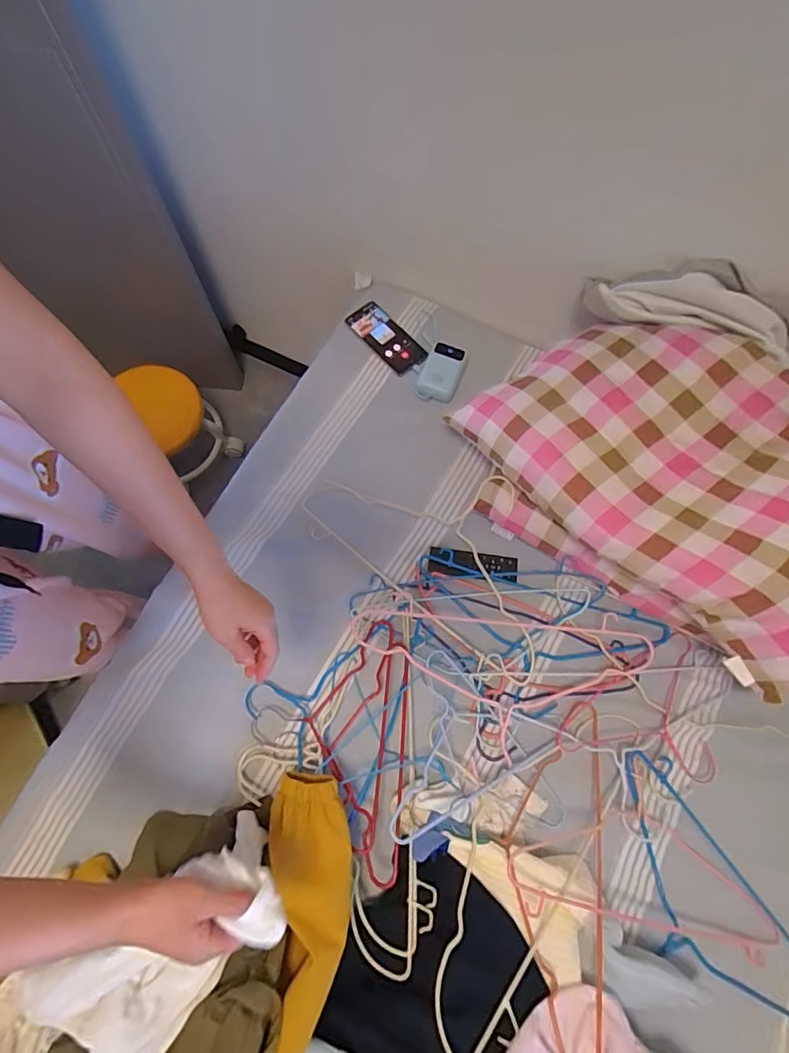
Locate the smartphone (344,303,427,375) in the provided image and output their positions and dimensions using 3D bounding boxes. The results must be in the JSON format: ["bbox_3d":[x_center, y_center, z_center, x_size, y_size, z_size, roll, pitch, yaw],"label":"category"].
[{"bbox_3d":[-0.015,-0.365,0.922,0.072,0.014,0.167,-44,83,0],"label":"smartphone"}]

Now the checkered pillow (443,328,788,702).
[{"bbox_3d":[0.395,-0.062,0.698,0.601,0.229,0.334,39,74,12],"label":"checkered pillow"}]

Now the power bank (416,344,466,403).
[{"bbox_3d":[0.087,-0.283,0.879,0.075,0.042,0.106,22,72,6],"label":"power bank"}]

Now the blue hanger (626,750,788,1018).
[{"bbox_3d":[0.409,0.497,0.620,0.159,0.017,0.384,-33,74,-12],"label":"blue hanger"}]

